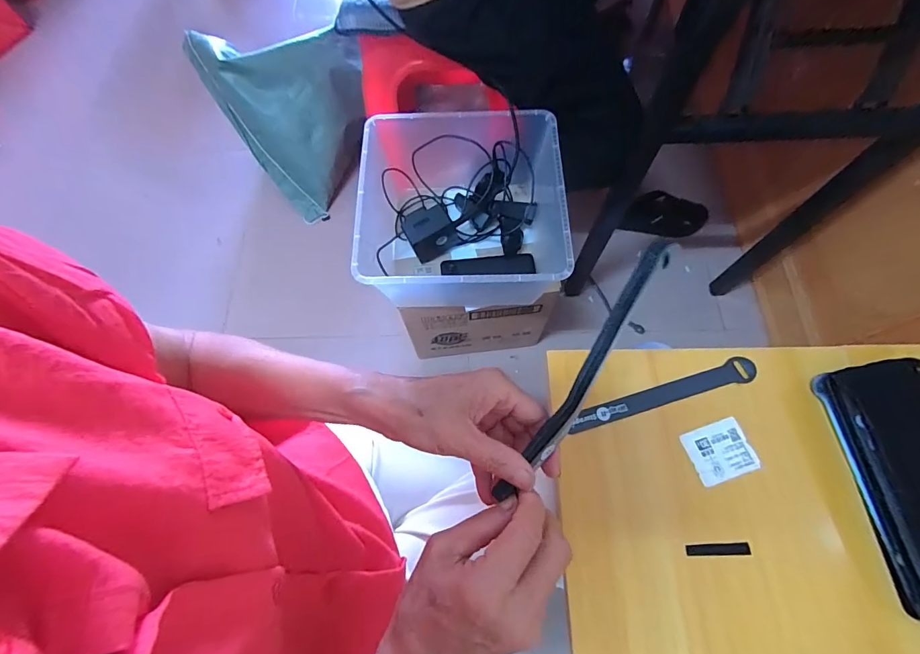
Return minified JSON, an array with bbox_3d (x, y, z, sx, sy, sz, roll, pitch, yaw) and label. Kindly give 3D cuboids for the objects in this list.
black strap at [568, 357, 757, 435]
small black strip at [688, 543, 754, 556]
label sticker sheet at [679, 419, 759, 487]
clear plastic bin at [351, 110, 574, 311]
[{"bbox_3d":[0.200,0.068,0.402,0.192,0.005,0.022,-17,68,-4],"label":"black strap"},{"bbox_3d":[0.224,0.193,0.352,0.053,0.004,0.010,-4,68,2],"label":"small black strip"},{"bbox_3d":[0.244,0.117,0.381,0.058,0.004,0.049,-18,68,-4],"label":"label sticker sheet"},{"bbox_3d":[-0.004,-0.181,0.666,0.337,0.153,0.307,2,68,4],"label":"clear plastic bin"}]

